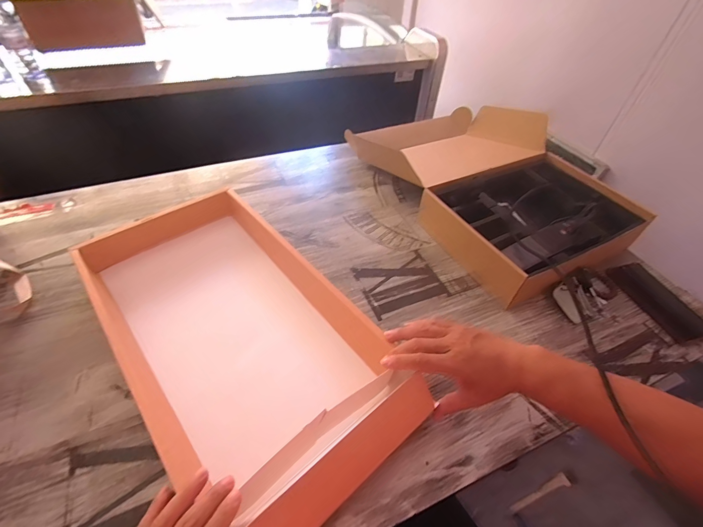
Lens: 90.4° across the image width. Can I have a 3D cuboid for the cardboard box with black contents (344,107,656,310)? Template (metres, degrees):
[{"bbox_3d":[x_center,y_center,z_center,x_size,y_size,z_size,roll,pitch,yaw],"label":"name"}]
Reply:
[{"bbox_3d":[0.296,-0.184,0.769,0.387,0.142,0.525,-22,53,-23],"label":"cardboard box with black contents"}]

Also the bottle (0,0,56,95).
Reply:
[{"bbox_3d":[-0.859,-0.554,0.899,0.064,0.201,0.078,-28,55,-27],"label":"bottle"}]

